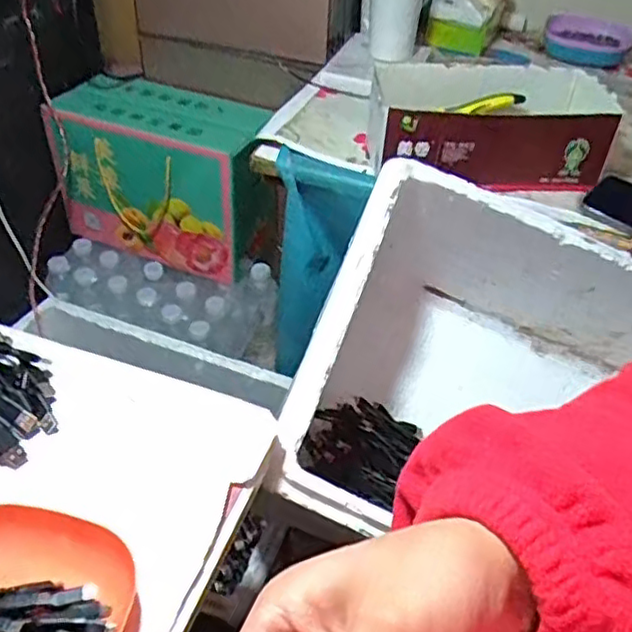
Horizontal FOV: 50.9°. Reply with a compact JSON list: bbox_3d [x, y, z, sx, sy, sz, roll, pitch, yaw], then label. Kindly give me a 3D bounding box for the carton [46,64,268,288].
[{"bbox_3d":[-0.240,-0.228,1.082,0.324,0.239,0.151,18,44,14],"label":"carton"}]

